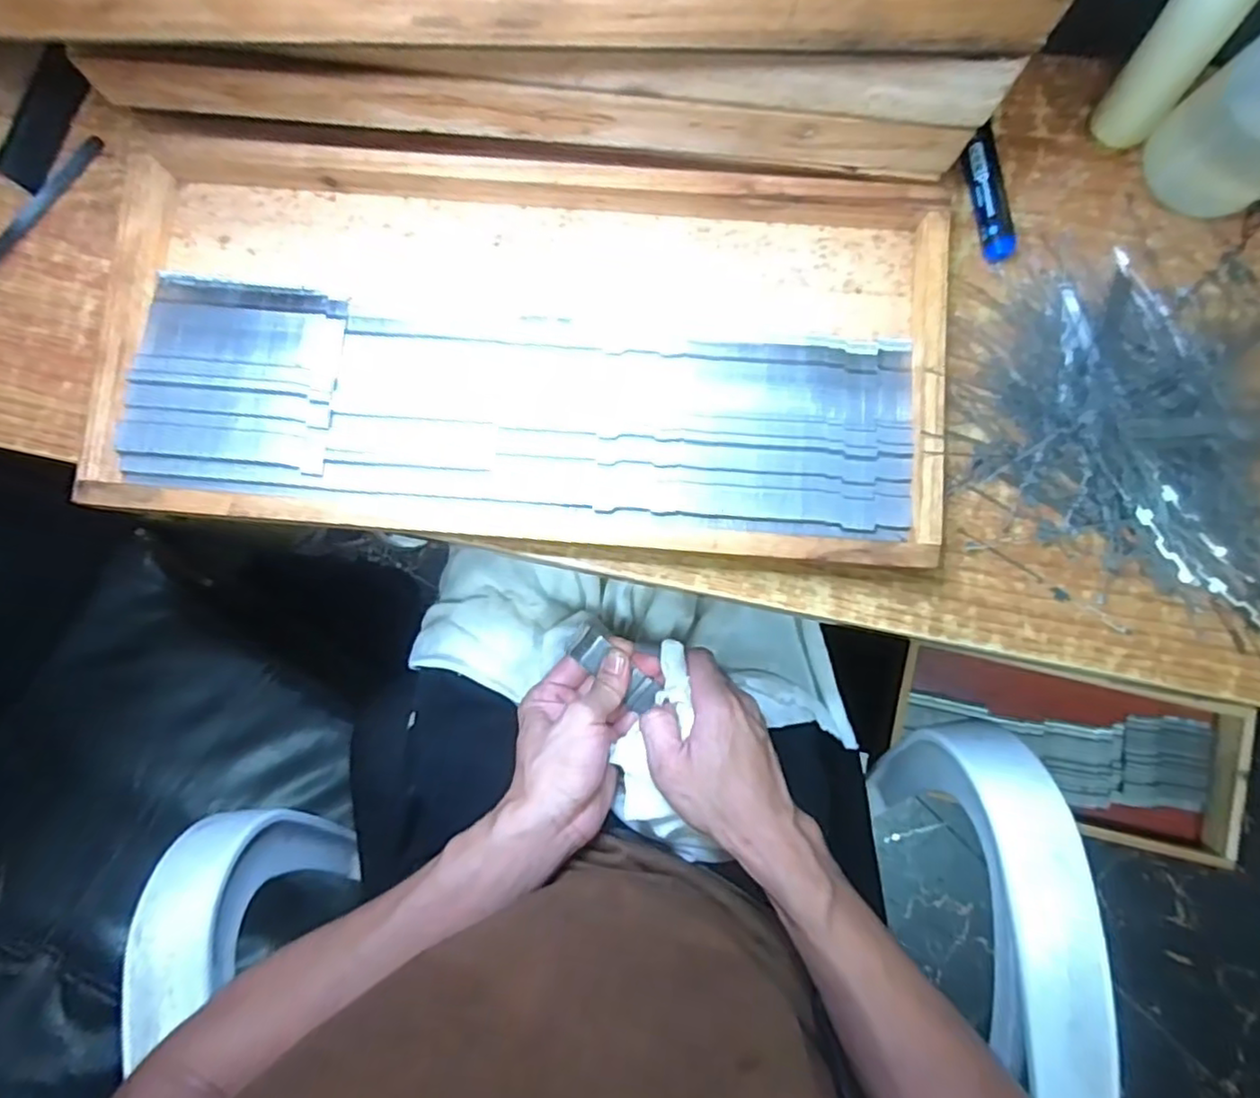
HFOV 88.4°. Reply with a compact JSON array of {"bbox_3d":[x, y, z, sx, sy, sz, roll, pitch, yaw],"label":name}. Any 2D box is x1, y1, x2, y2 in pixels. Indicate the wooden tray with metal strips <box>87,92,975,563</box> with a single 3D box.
[{"bbox_3d":[-0.056,-0.102,0.340,0.423,0.024,0.194,4,84,0],"label":"wooden tray with metal strips"}]

